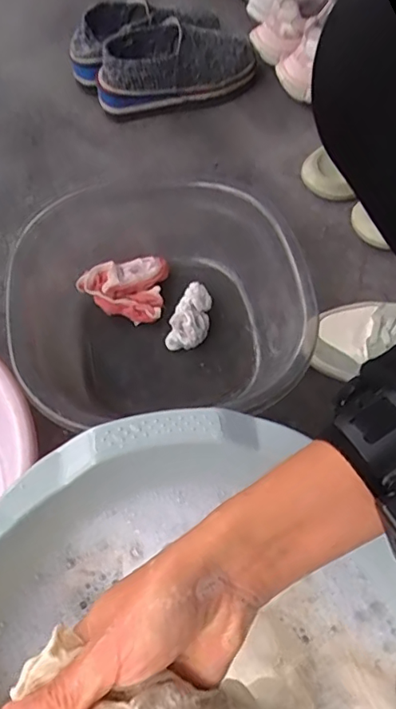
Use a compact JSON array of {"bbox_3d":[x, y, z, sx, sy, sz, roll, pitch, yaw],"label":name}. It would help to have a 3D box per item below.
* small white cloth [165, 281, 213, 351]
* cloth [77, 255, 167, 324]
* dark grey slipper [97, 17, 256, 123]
[{"bbox_3d":[-0.007,-0.042,0.618,0.041,0.042,0.080,12,63,6],"label":"small white cloth"},{"bbox_3d":[-0.089,-0.078,0.636,0.101,0.037,0.078,4,62,2],"label":"cloth"},{"bbox_3d":[-0.033,-0.434,0.804,0.243,0.074,0.101,-18,63,-9],"label":"dark grey slipper"}]

